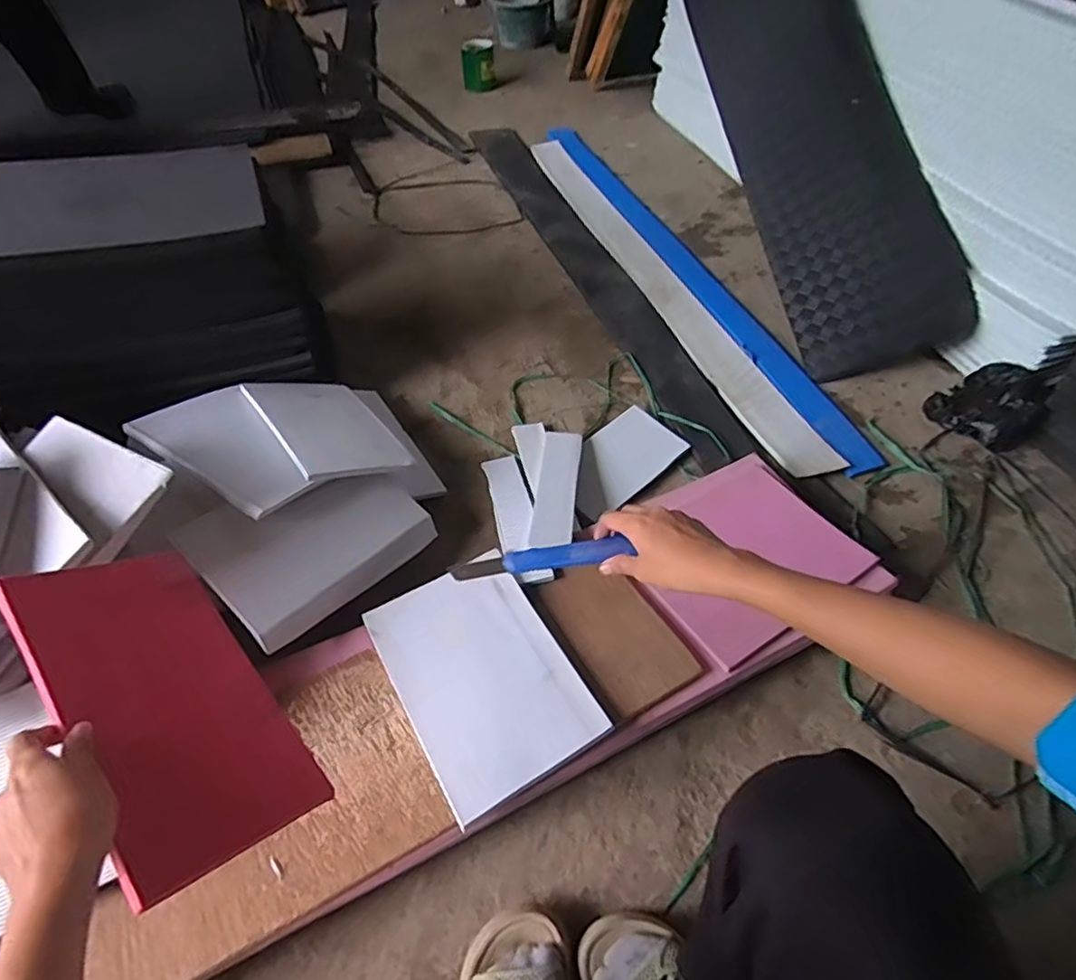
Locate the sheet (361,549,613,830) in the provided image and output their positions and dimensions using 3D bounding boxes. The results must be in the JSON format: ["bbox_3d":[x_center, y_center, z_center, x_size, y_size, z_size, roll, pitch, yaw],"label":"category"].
[{"bbox_3d":[-0.066,0.206,0.693,0.180,0.014,0.262,-29,56,-15],"label":"sheet"}]

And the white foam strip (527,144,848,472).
[{"bbox_3d":[0.231,-0.503,1.326,0.103,0.030,1.250,-15,55,-14],"label":"white foam strip"}]

